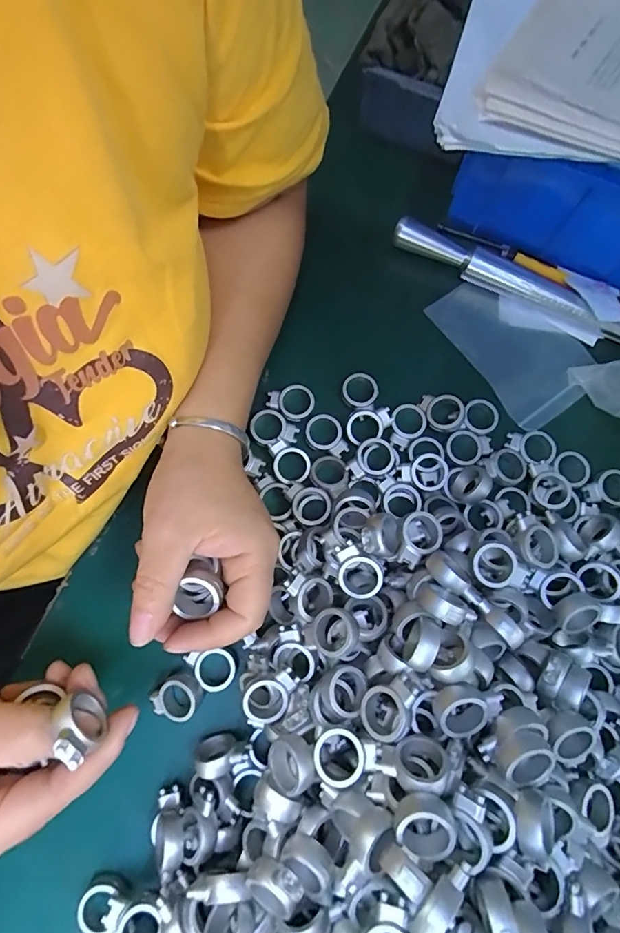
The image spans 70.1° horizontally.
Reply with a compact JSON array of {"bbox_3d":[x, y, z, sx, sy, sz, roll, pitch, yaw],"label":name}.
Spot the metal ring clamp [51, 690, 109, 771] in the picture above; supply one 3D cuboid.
[{"bbox_3d":[-0.103,0.115,0.198,0.008,0.031,0.025,-39,79,-8],"label":"metal ring clamp"}]

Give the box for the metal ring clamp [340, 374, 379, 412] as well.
[{"bbox_3d":[0.036,-0.054,0.320,0.026,0.008,0.027,17,78,5],"label":"metal ring clamp"}]

